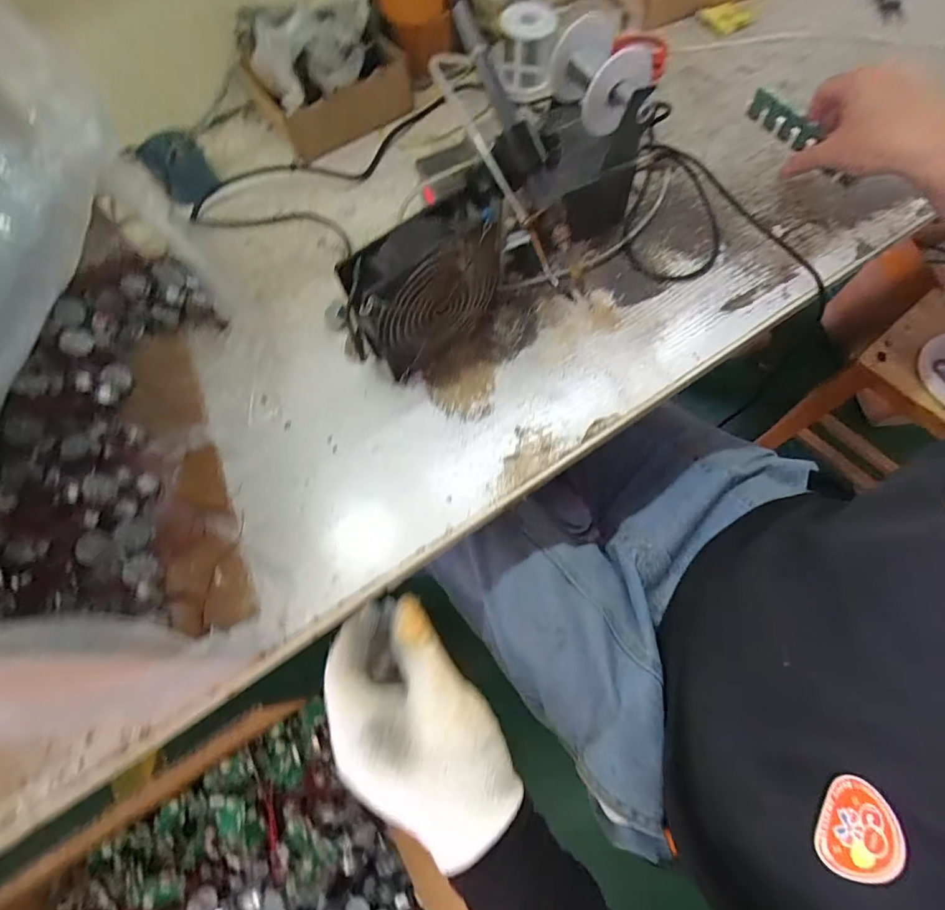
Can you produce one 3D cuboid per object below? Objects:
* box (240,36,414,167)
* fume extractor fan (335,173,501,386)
[{"bbox_3d":[-0.165,-0.439,0.562,0.175,0.064,0.108,-27,69,-8],"label":"box"},{"bbox_3d":[-0.036,-0.136,0.396,0.141,0.121,0.050,-32,70,-10],"label":"fume extractor fan"}]

